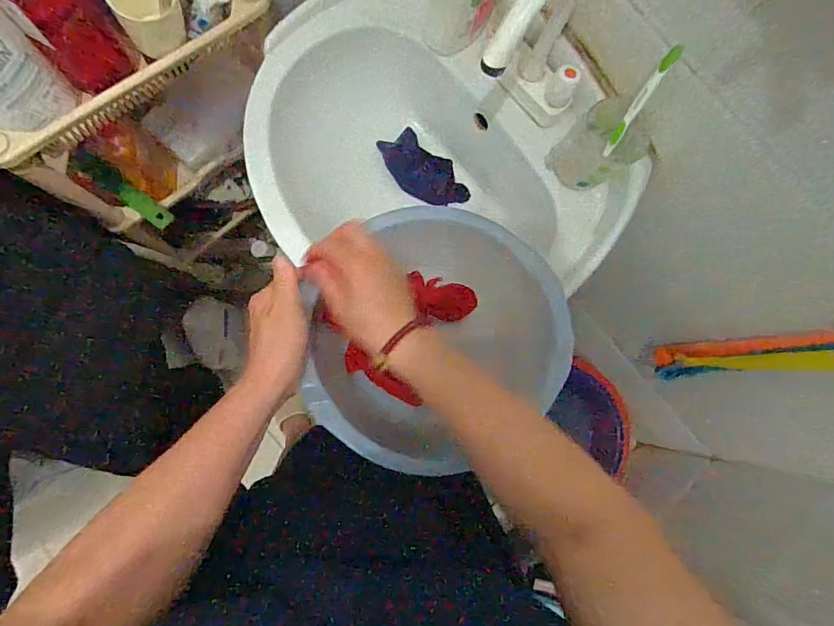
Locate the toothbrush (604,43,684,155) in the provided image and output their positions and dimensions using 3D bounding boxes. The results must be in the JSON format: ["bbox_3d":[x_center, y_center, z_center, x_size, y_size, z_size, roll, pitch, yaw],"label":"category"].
[{"bbox_3d":[0.261,-0.245,0.533,0.012,0.130,0.018,25,44,-2],"label":"toothbrush"}]

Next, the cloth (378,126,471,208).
[{"bbox_3d":[0.011,-0.235,0.756,0.087,0.018,0.149,-32,108,18],"label":"cloth"}]

